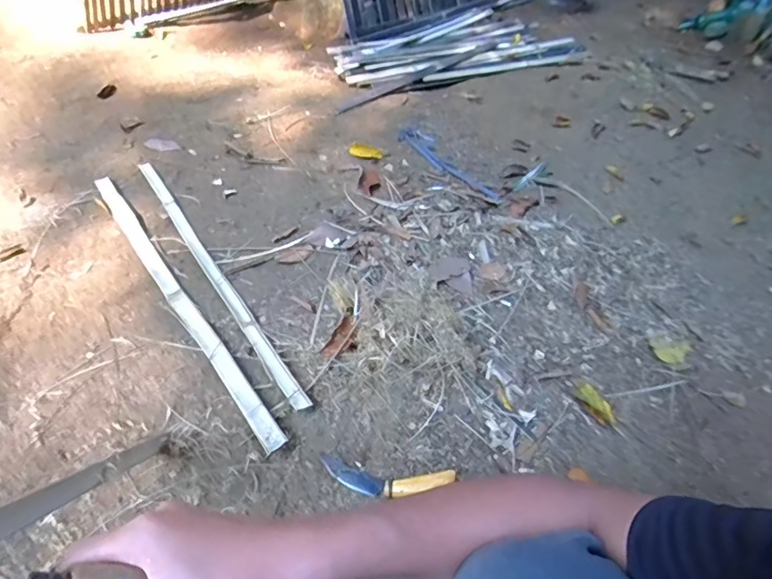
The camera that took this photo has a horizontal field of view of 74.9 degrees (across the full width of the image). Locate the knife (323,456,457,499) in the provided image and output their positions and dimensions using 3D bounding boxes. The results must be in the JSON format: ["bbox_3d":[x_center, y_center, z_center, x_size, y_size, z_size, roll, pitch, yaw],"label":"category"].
[{"bbox_3d":[0.003,0.292,0.787,0.207,0.025,0.049,9,43,2],"label":"knife"}]

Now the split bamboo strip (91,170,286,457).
[{"bbox_3d":[-0.442,-0.010,1.033,0.040,0.015,0.900,-35,54,-17],"label":"split bamboo strip"}]

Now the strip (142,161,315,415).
[{"bbox_3d":[-0.387,-0.067,1.087,0.036,0.025,0.886,-23,51,-28],"label":"strip"}]

